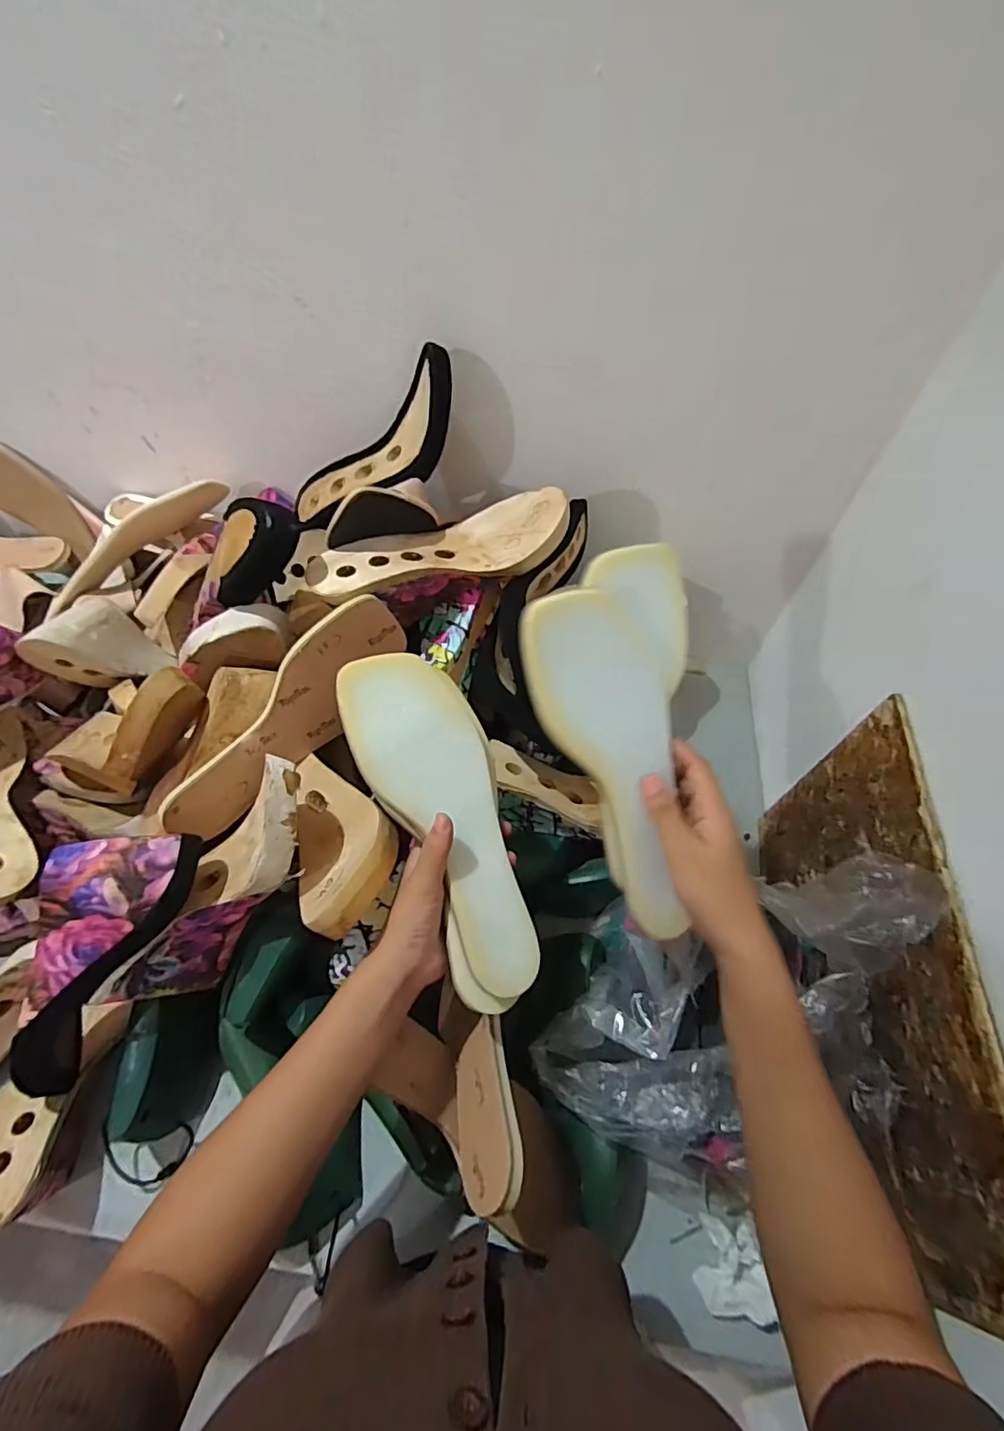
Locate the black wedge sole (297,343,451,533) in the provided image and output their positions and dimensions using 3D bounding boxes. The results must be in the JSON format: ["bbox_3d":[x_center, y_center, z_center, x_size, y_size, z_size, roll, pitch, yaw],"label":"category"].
[{"bbox_3d":[-0.127,-0.254,0.562,0.233,0.066,0.072,-21,49,32],"label":"black wedge sole"}]

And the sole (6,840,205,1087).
[{"bbox_3d":[-0.309,0.184,0.422,0.087,0.074,0.234,34,103,18],"label":"sole"}]

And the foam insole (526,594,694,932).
[{"bbox_3d":[0.081,0.032,0.378,0.089,0.016,0.234,-18,96,-14],"label":"foam insole"}]

